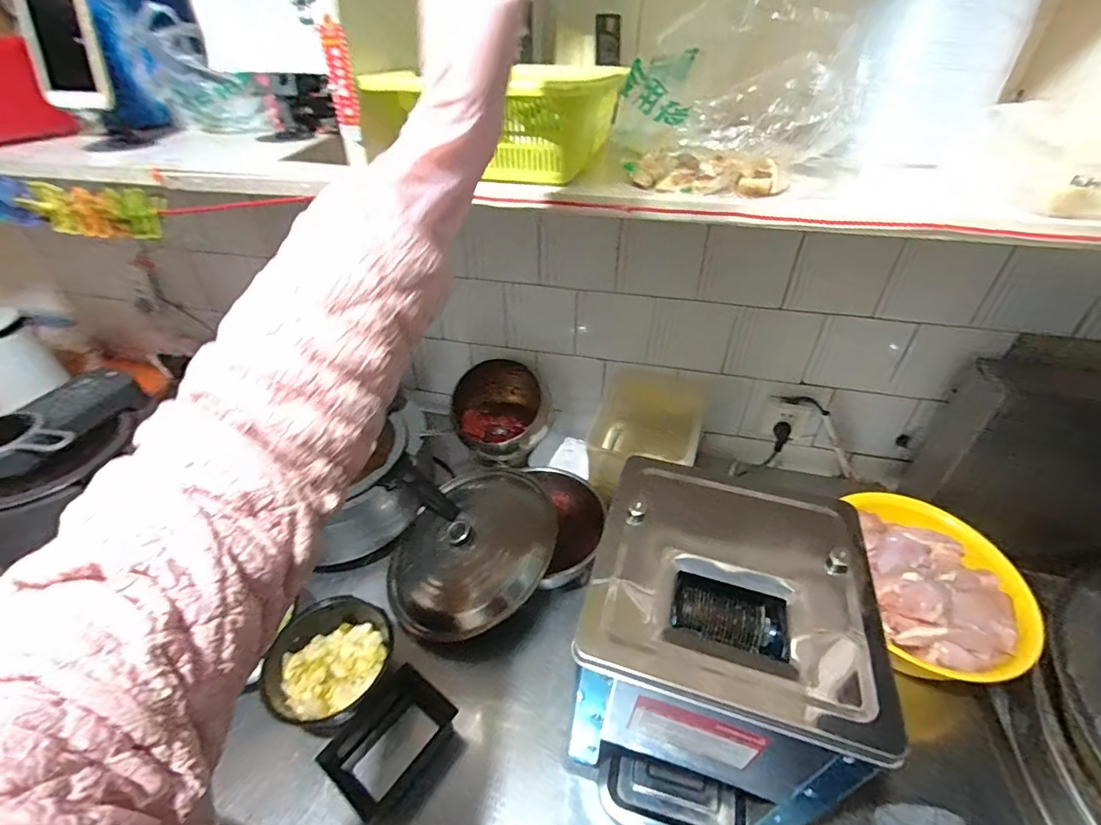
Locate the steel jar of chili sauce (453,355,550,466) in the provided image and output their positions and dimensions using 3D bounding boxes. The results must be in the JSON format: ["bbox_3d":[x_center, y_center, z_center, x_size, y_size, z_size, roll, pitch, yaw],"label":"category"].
[{"bbox_3d":[-0.109,0.005,1.045,0.202,0.156,0.189,0,37,0],"label":"steel jar of chili sauce"}]

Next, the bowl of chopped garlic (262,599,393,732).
[{"bbox_3d":[-0.307,0.365,0.694,0.167,0.092,0.157,0,37,0],"label":"bowl of chopped garlic"}]

